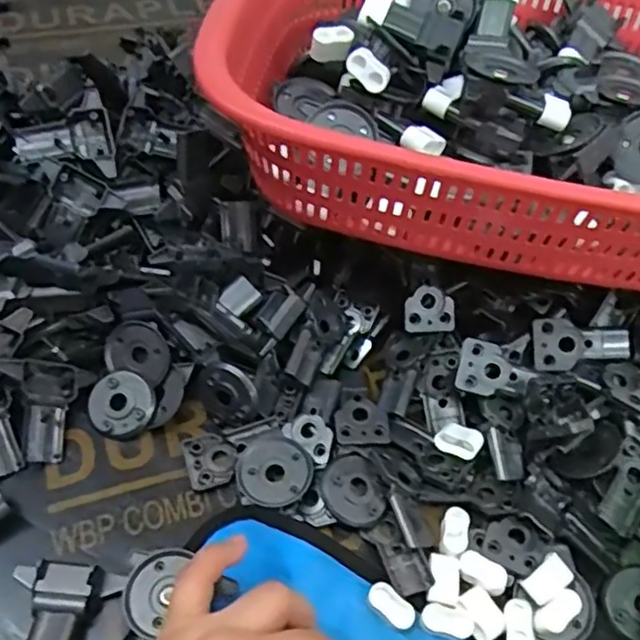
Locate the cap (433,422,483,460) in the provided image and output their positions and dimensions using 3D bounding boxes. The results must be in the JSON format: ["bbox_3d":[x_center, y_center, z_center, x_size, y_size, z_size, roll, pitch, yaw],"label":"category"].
[{"bbox_3d":[0.085,0.074,0.406,0.027,0.007,0.019,19,82,27],"label":"cap"}]

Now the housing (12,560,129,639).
[{"bbox_3d":[-0.135,0.151,0.332,0.051,0.020,0.058,12,53,4],"label":"housing"}]

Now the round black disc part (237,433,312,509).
[{"bbox_3d":[-0.027,0.085,0.385,0.040,0.004,0.045,-14,56,-15],"label":"round black disc part"}]

